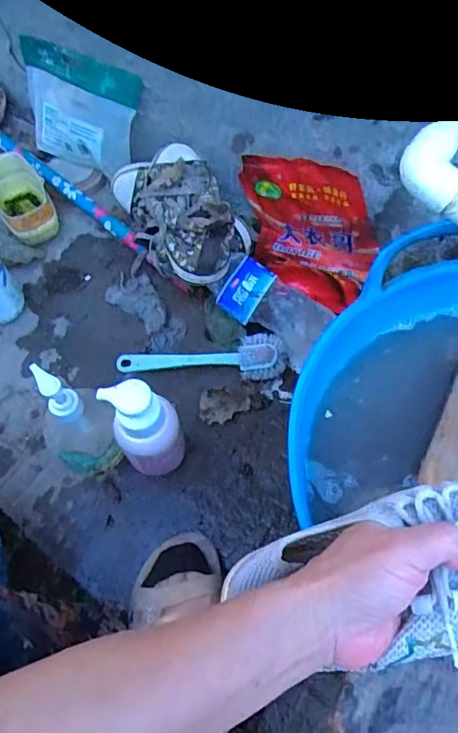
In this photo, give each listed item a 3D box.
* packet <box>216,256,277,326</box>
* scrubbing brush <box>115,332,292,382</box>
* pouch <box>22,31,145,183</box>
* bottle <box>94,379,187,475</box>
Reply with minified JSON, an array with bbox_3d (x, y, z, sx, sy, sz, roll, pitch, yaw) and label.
[{"bbox_3d":[0.021,-0.097,0.636,0.049,0.022,0.073,32,97,6],"label":"packet"},{"bbox_3d":[-0.034,-0.017,0.640,0.212,0.032,0.056,4,60,6],"label":"scrubbing brush"},{"bbox_3d":[-0.230,-0.386,0.759,0.227,0.149,0.027,29,38,22],"label":"pouch"},{"bbox_3d":[-0.082,0.073,0.529,0.062,0.158,0.052,-15,60,-5],"label":"bottle"}]

